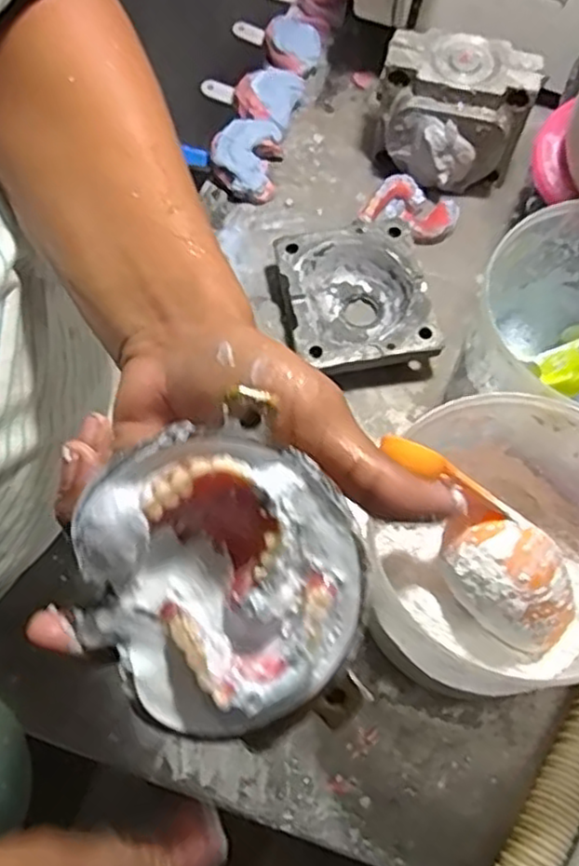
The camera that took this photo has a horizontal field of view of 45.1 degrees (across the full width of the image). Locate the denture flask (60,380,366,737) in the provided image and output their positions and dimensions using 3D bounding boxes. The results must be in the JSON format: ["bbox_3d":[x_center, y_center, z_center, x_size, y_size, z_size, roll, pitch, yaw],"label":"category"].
[{"bbox_3d":[-0.023,0.051,0.247,0.093,0.036,0.104,-37,97,-2],"label":"denture flask"}]

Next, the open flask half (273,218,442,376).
[{"bbox_3d":[0.056,-0.110,0.582,0.109,0.038,0.131,-14,68,-6],"label":"open flask half"}]

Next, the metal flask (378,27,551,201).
[{"bbox_3d":[0.141,-0.276,0.616,0.126,0.114,0.079,7,67,3],"label":"metal flask"}]

